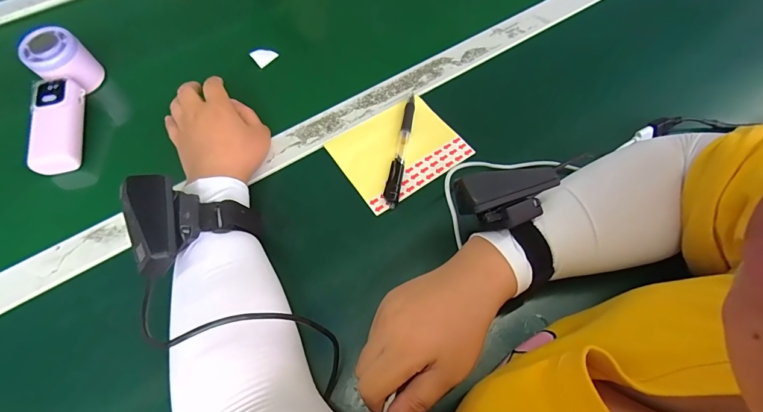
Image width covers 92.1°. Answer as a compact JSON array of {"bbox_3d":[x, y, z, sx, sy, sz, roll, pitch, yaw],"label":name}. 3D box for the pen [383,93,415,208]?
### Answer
[{"bbox_3d":[0.020,-0.063,0.373,0.015,0.010,0.142,8,63,7],"label":"pen"}]

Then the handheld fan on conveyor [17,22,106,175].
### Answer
[{"bbox_3d":[-0.351,-0.114,0.393,0.052,0.057,0.157,-10,62,-3],"label":"handheld fan on conveyor"}]

